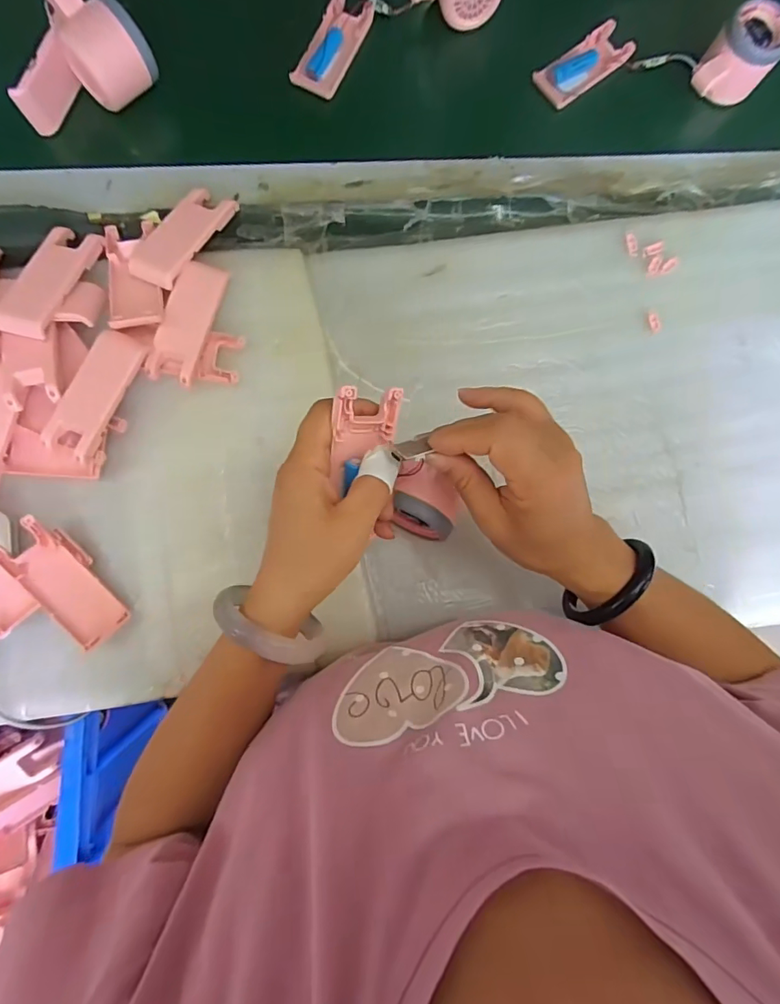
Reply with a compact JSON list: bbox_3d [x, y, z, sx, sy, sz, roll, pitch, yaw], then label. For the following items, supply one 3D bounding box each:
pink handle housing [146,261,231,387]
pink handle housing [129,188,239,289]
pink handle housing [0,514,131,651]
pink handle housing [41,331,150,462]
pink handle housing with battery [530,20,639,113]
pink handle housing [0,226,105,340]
[{"bbox_3d":[-0.160,-0.144,0.383,0.036,0.012,0.101,16,83,-3],"label":"pink handle housing"},{"bbox_3d":[-0.168,-0.217,0.392,0.040,0.009,0.100,28,72,5],"label":"pink handle housing"},{"bbox_3d":[-0.245,0.062,0.358,0.038,0.023,0.103,-44,91,-7],"label":"pink handle housing"},{"bbox_3d":[-0.221,-0.082,0.366,0.040,0.028,0.099,24,82,-2],"label":"pink handle housing"},{"bbox_3d":[0.187,-0.420,0.463,0.105,0.011,0.044,-39,88,-8],"label":"pink handle housing with battery"},{"bbox_3d":[-0.263,-0.172,0.373,0.038,0.010,0.099,20,72,-4],"label":"pink handle housing"}]

